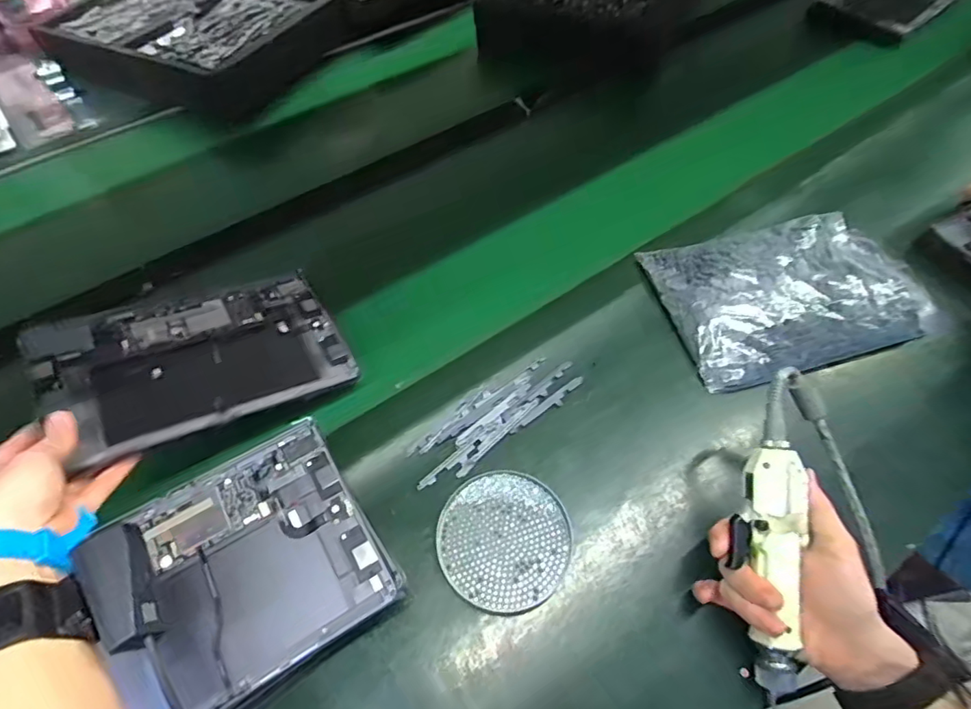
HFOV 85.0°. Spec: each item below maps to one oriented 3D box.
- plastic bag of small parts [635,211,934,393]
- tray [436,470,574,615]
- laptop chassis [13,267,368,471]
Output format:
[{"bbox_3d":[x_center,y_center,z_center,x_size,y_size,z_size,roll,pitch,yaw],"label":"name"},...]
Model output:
[{"bbox_3d":[0.353,-0.072,0.612,0.304,0.048,0.179,-14,63,-11],"label":"plastic bag of small parts"},{"bbox_3d":[0.017,0.161,0.463,0.113,0.011,0.111,2,61,-3],"label":"tray"},{"bbox_3d":[-0.270,-0.002,0.505,0.248,0.012,0.163,-18,59,-30],"label":"laptop chassis"}]

